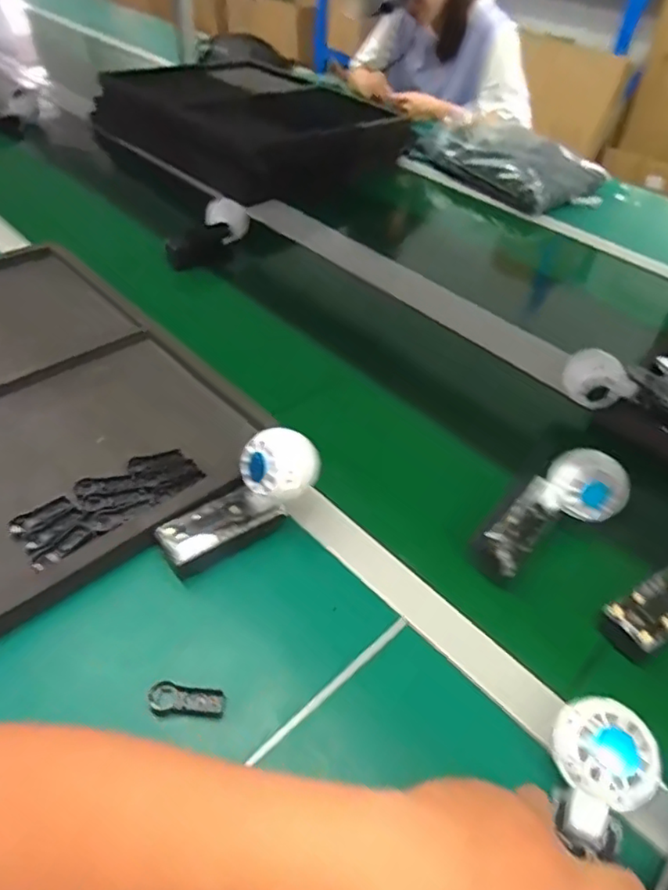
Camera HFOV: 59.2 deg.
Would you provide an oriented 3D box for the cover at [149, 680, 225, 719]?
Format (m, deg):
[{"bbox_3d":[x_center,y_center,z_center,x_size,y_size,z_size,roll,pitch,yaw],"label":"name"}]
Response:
[{"bbox_3d":[-0.107,0.186,0.427,0.055,0.007,0.022,11,42,5],"label":"cover"}]

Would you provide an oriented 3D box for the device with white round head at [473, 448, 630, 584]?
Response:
[{"bbox_3d":[0.196,0.067,0.540,0.160,0.039,0.064,-34,54,-15],"label":"device with white round head"}]

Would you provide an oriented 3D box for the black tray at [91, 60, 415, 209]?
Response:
[{"bbox_3d":[-0.191,-0.725,1.362,0.470,0.158,0.562,-29,53,-33],"label":"black tray"}]

